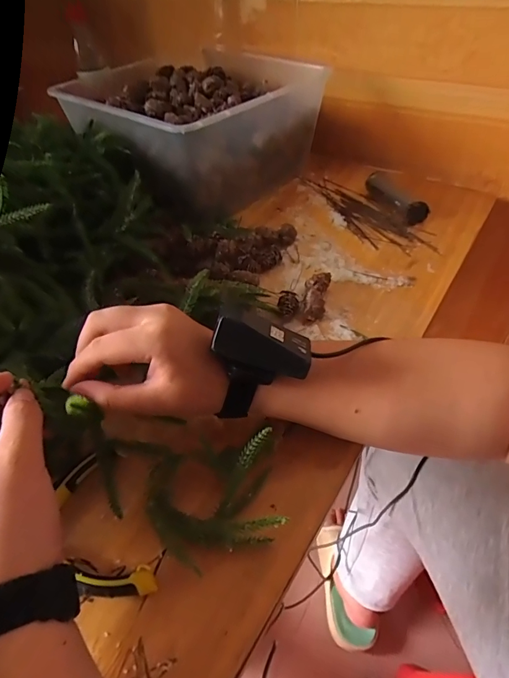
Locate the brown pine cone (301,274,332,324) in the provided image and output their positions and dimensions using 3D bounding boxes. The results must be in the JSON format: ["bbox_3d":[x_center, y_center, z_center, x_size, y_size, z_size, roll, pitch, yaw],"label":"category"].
[{"bbox_3d":[0.066,-0.046,0.458,0.025,0.021,0.064,8,47,11],"label":"brown pine cone"}]

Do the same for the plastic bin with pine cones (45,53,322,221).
[{"bbox_3d":[-0.087,-0.342,0.661,0.316,0.137,0.330,28,54,27],"label":"plastic bin with pine cones"}]

